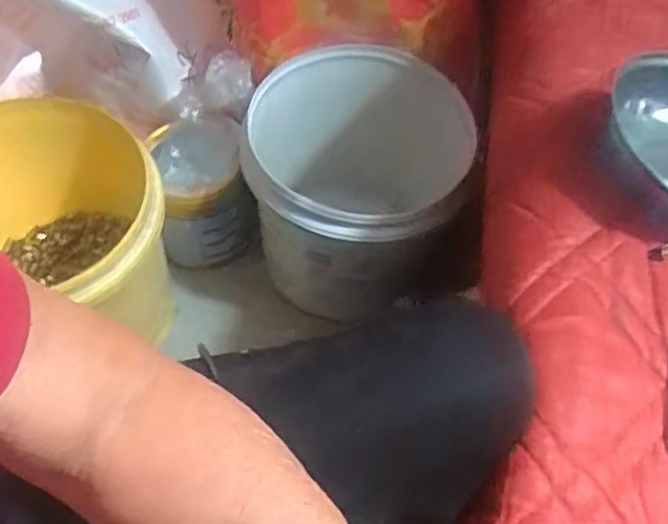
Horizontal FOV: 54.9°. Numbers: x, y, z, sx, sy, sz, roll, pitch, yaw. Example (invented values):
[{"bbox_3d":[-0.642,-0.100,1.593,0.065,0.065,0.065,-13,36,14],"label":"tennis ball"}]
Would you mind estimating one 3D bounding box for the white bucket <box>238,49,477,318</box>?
[{"bbox_3d":[0.030,-0.089,0.824,0.278,0.241,0.281,2,58,-4],"label":"white bucket"}]

